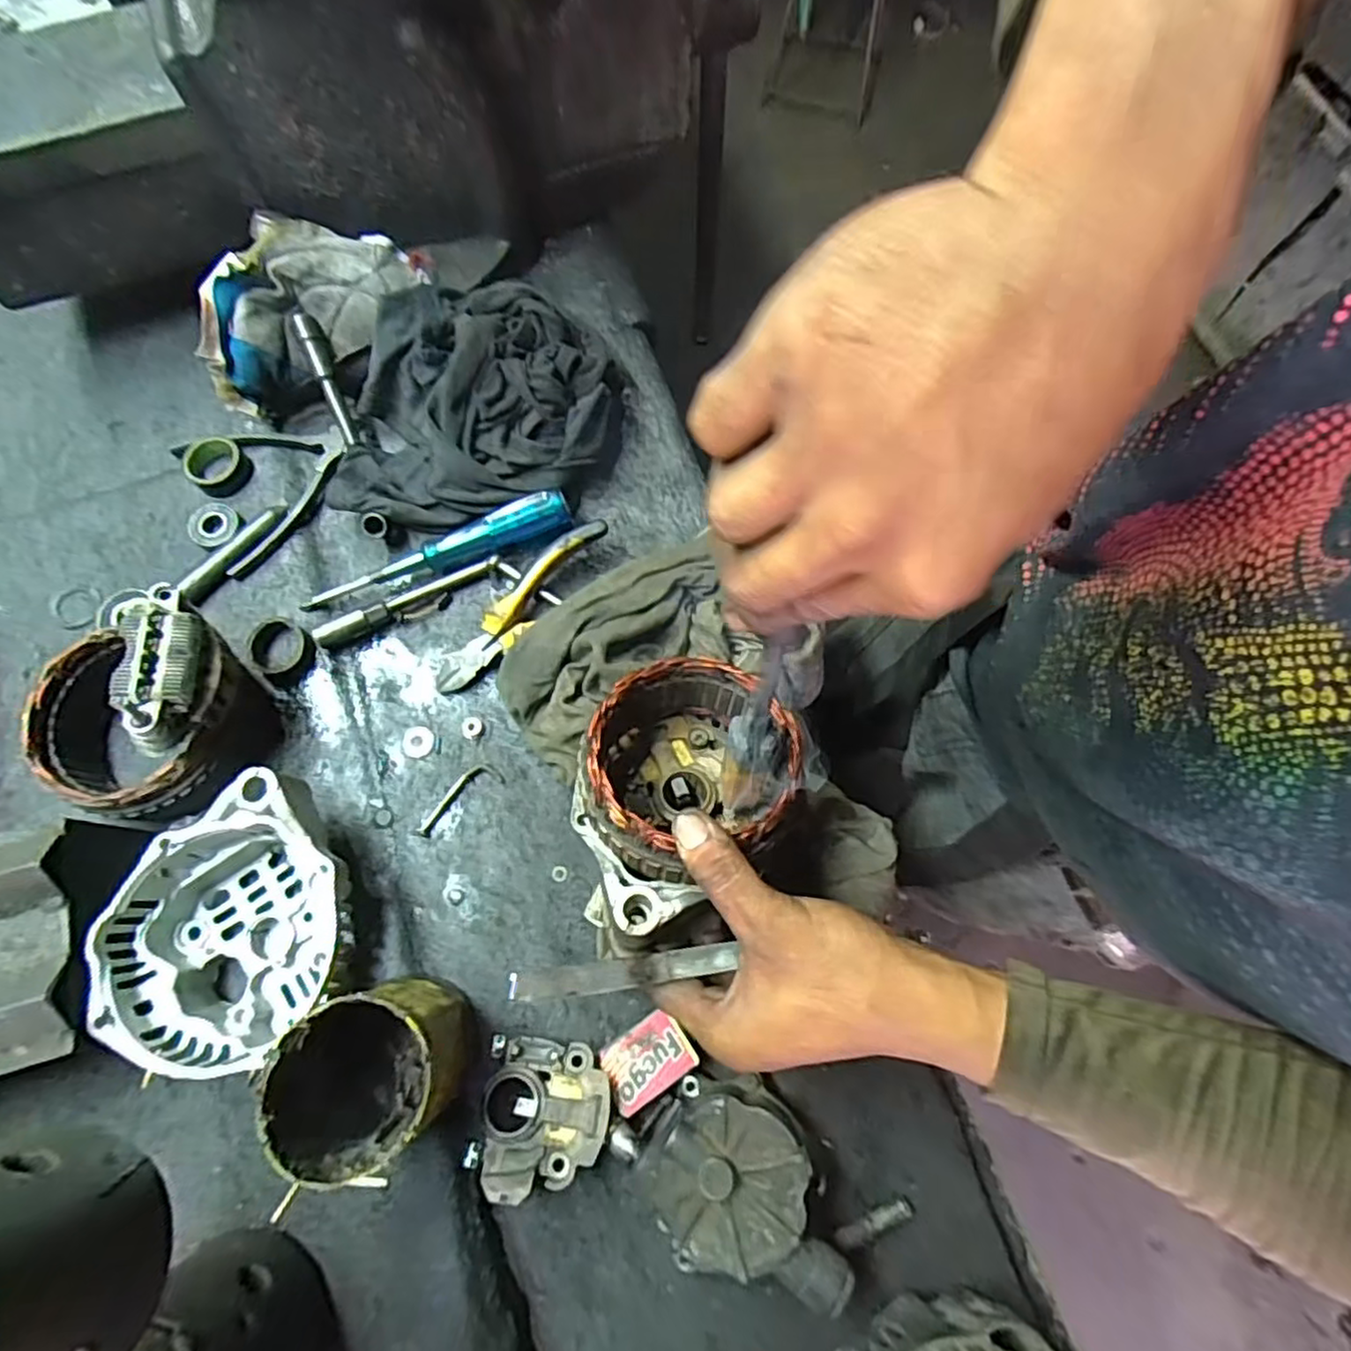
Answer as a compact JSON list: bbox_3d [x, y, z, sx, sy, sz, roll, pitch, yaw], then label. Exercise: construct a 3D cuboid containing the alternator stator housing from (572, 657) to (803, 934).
[{"bbox_3d":[-0.003,0.062,0.382,0.103,0.089,0.129,34,76,9],"label":"alternator stator housing"}]

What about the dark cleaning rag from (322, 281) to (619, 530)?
[{"bbox_3d":[-0.147,-0.194,0.494,0.210,0.086,0.148,-15,74,-5],"label":"dark cleaning rag"}]

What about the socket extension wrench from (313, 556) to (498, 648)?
[{"bbox_3d":[-0.187,-0.053,0.488,0.129,0.021,0.016,-27,75,-8],"label":"socket extension wrench"}]

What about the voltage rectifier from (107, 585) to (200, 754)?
[{"bbox_3d":[-0.277,-0.008,0.373,0.035,0.031,0.089,-10,74,-3],"label":"voltage rectifier"}]

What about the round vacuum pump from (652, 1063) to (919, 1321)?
[{"bbox_3d":[0.051,0.285,0.373,0.137,0.061,0.089,35,76,10],"label":"round vacuum pump"}]

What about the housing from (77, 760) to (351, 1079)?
[{"bbox_3d":[-0.244,0.134,0.395,0.103,0.081,0.143,20,74,6],"label":"housing"}]

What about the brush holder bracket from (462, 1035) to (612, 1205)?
[{"bbox_3d":[-0.073,0.245,0.389,0.072,0.038,0.071,5,73,1],"label":"brush holder bracket"}]

